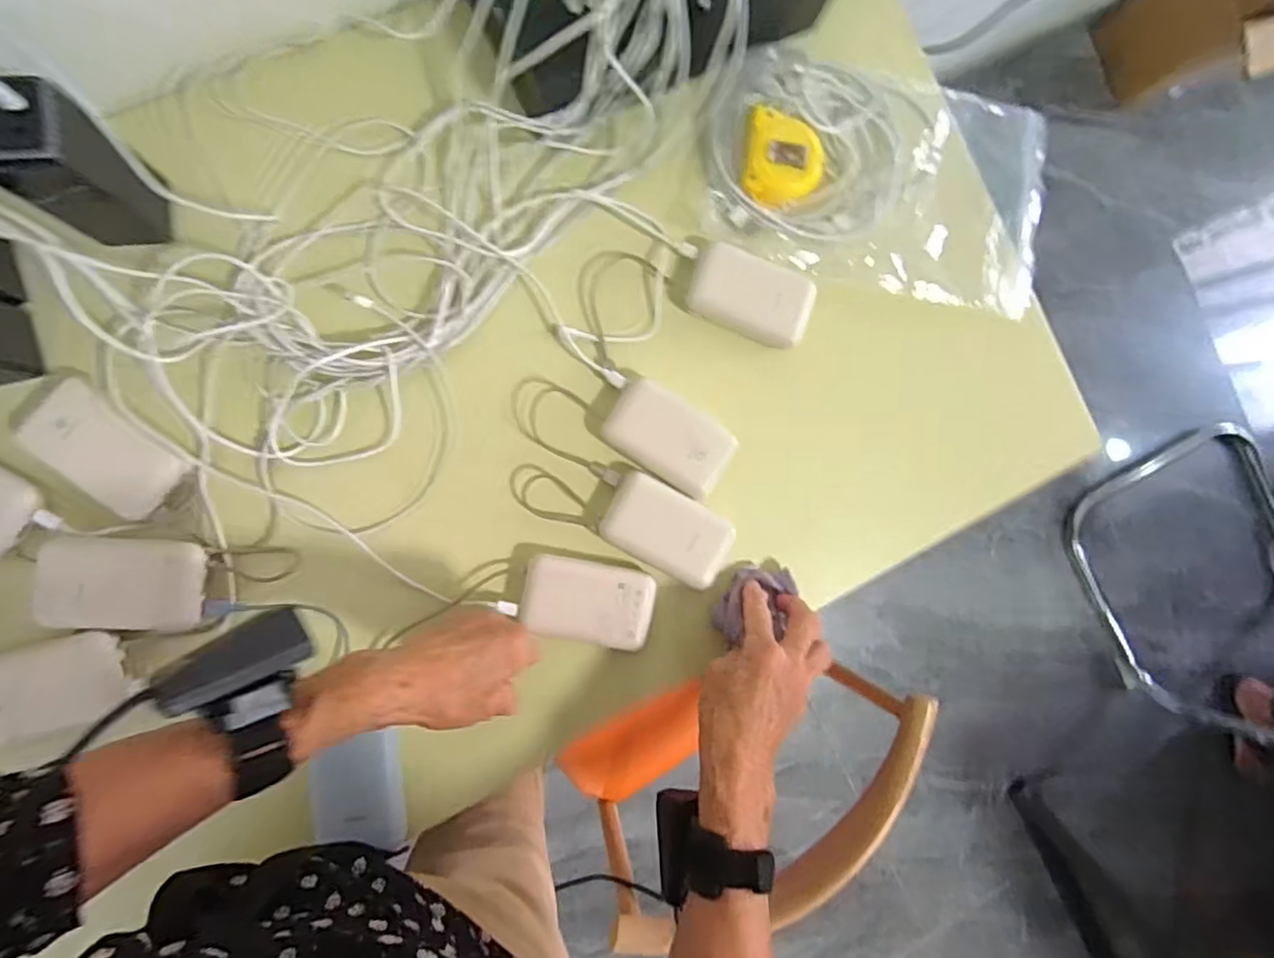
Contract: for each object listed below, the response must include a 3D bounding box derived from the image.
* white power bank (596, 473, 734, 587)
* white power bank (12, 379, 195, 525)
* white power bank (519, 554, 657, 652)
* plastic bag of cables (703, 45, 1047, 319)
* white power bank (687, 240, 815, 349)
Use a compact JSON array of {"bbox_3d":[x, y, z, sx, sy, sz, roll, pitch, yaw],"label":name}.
[{"bbox_3d":[0.025,0.042,0.527,0.103,0.025,0.061,29,85,-7],"label":"white power bank"},{"bbox_3d":[-0.386,-0.022,0.466,0.107,0.018,0.065,37,84,-7],"label":"white power bank"},{"bbox_3d":[-0.038,0.099,0.518,0.103,0.021,0.064,12,87,-9],"label":"white power bank"},{"bbox_3d":[0.217,-0.269,0.571,0.322,0.045,0.206,14,87,-9],"label":"plastic bag of cables"},{"bbox_3d":[0.097,-0.154,0.545,0.102,0.021,0.061,19,86,-8],"label":"white power bank"}]

